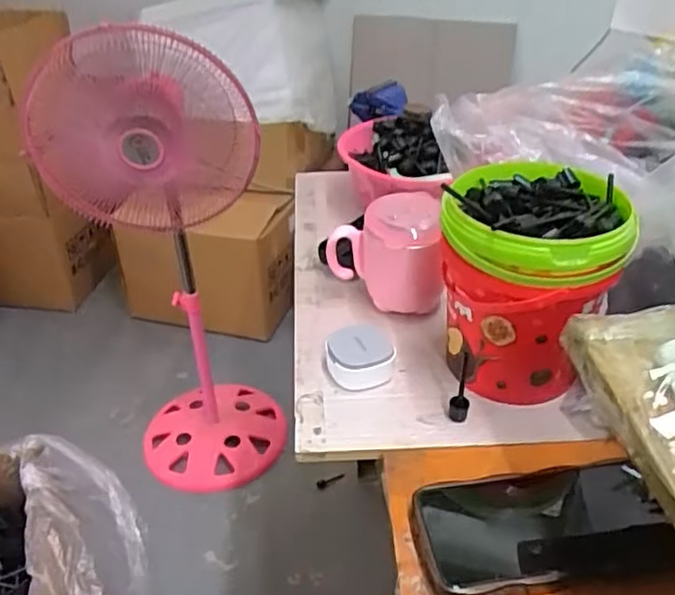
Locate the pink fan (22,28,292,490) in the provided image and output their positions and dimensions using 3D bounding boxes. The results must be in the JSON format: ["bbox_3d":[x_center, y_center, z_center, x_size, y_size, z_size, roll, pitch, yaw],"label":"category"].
[{"bbox_3d":[-0.297,-0.033,1.216,0.331,0.855,0.279,-13,37,-16],"label":"pink fan"}]

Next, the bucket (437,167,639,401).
[{"bbox_3d":[0.147,-0.006,0.517,0.123,0.159,0.114,-1,35,1],"label":"bucket"}]

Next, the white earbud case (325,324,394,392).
[{"bbox_3d":[0.019,0.047,0.557,0.055,0.028,0.061,-2,35,-1],"label":"white earbud case"}]

